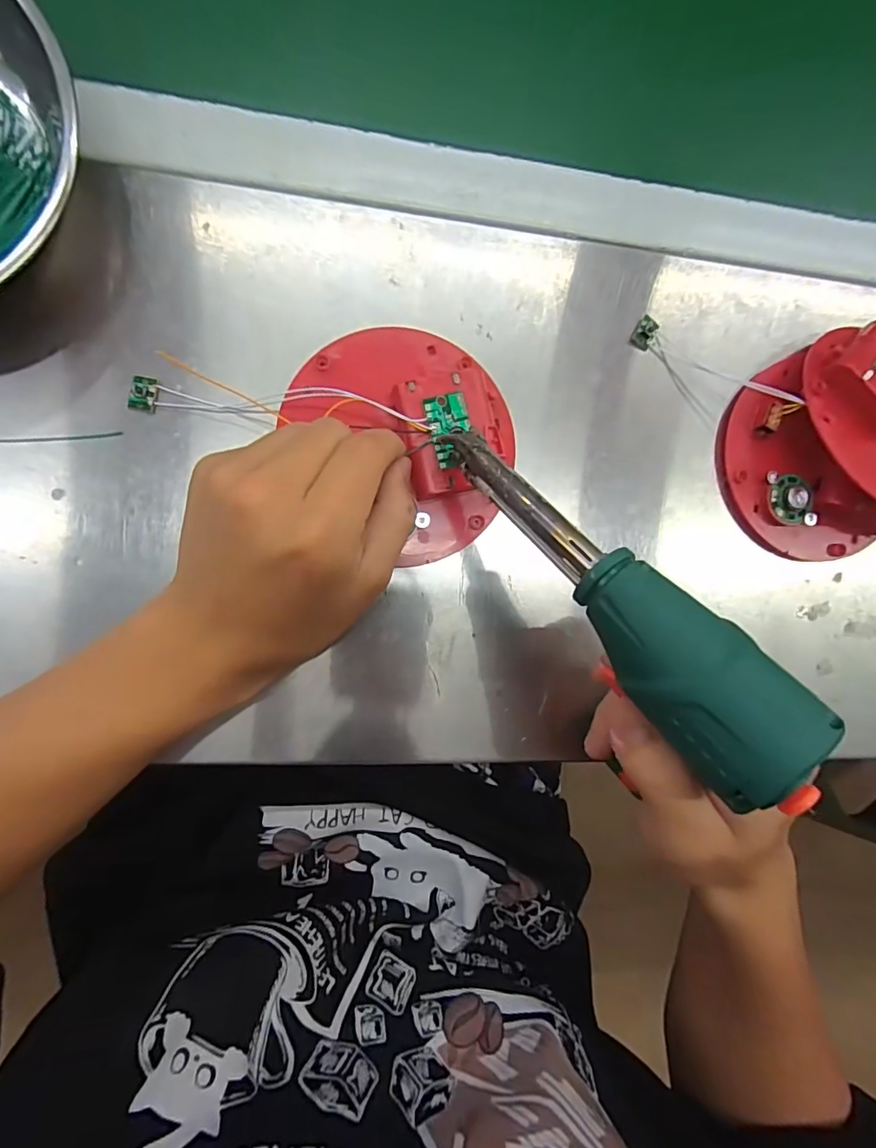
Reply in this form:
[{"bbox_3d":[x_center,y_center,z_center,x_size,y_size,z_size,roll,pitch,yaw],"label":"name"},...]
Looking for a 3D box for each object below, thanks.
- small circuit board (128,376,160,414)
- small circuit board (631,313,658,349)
[{"bbox_3d":[-0.144,-0.088,0.248,0.010,0.006,0.016,11,88,-9],"label":"small circuit board"},{"bbox_3d":[0.119,-0.139,0.292,0.013,0.005,0.017,32,85,-8],"label":"small circuit board"}]

